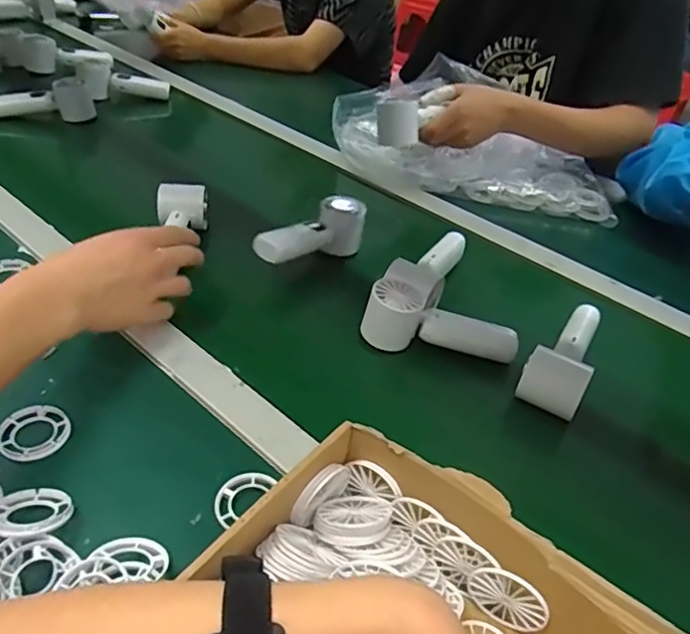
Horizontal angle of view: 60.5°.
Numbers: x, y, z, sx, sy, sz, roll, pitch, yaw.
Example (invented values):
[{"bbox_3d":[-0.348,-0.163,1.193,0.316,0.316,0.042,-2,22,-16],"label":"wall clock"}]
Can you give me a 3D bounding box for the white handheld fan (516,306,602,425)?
[{"bbox_3d":[0.220,0.035,0.584,0.057,0.055,0.166,26,43,20],"label":"white handheld fan"}]

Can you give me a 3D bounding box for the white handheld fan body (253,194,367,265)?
[{"bbox_3d":[-0.044,-0.096,0.692,0.144,0.064,0.040,-24,49,-32],"label":"white handheld fan body"}]

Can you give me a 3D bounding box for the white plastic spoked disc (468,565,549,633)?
[{"bbox_3d":[0.104,0.180,0.377,0.049,0.046,0.007,33,42,19],"label":"white plastic spoked disc"}]

